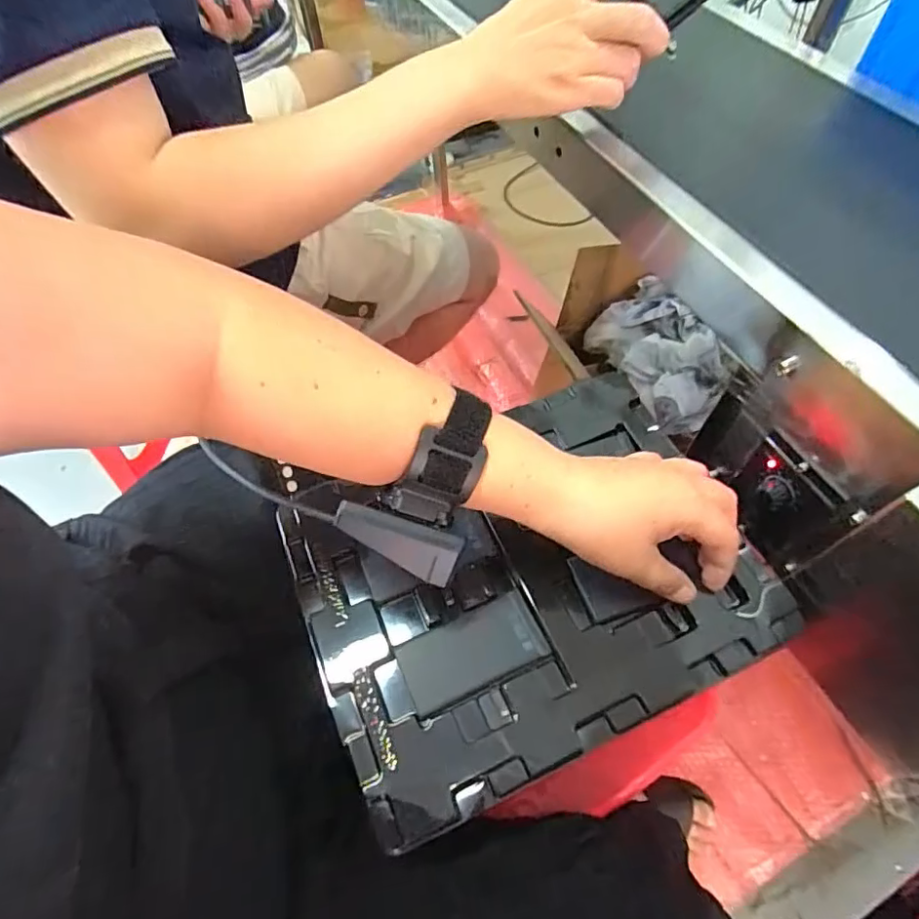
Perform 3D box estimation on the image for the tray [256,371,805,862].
[{"bbox_3d":[0.039,0.070,0.357,0.274,0.015,0.223,-21,60,-10],"label":"tray"}]

